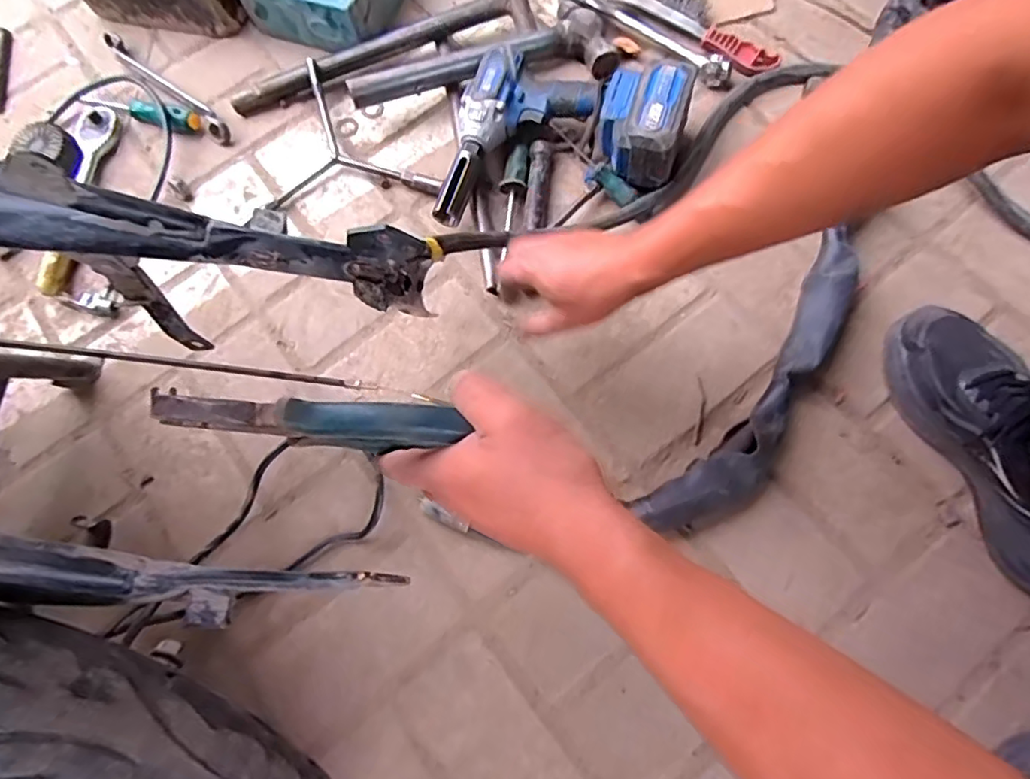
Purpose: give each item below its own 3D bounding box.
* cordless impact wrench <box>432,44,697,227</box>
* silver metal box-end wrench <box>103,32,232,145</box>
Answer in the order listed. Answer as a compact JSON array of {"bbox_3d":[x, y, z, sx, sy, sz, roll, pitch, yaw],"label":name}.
[{"bbox_3d":[0.051,-0.260,0.631,0.235,0.085,0.207,12,72,9],"label":"cordless impact wrench"},{"bbox_3d":[-0.448,-0.389,0.755,0.257,0.022,0.025,40,77,14],"label":"silver metal box-end wrench"}]

